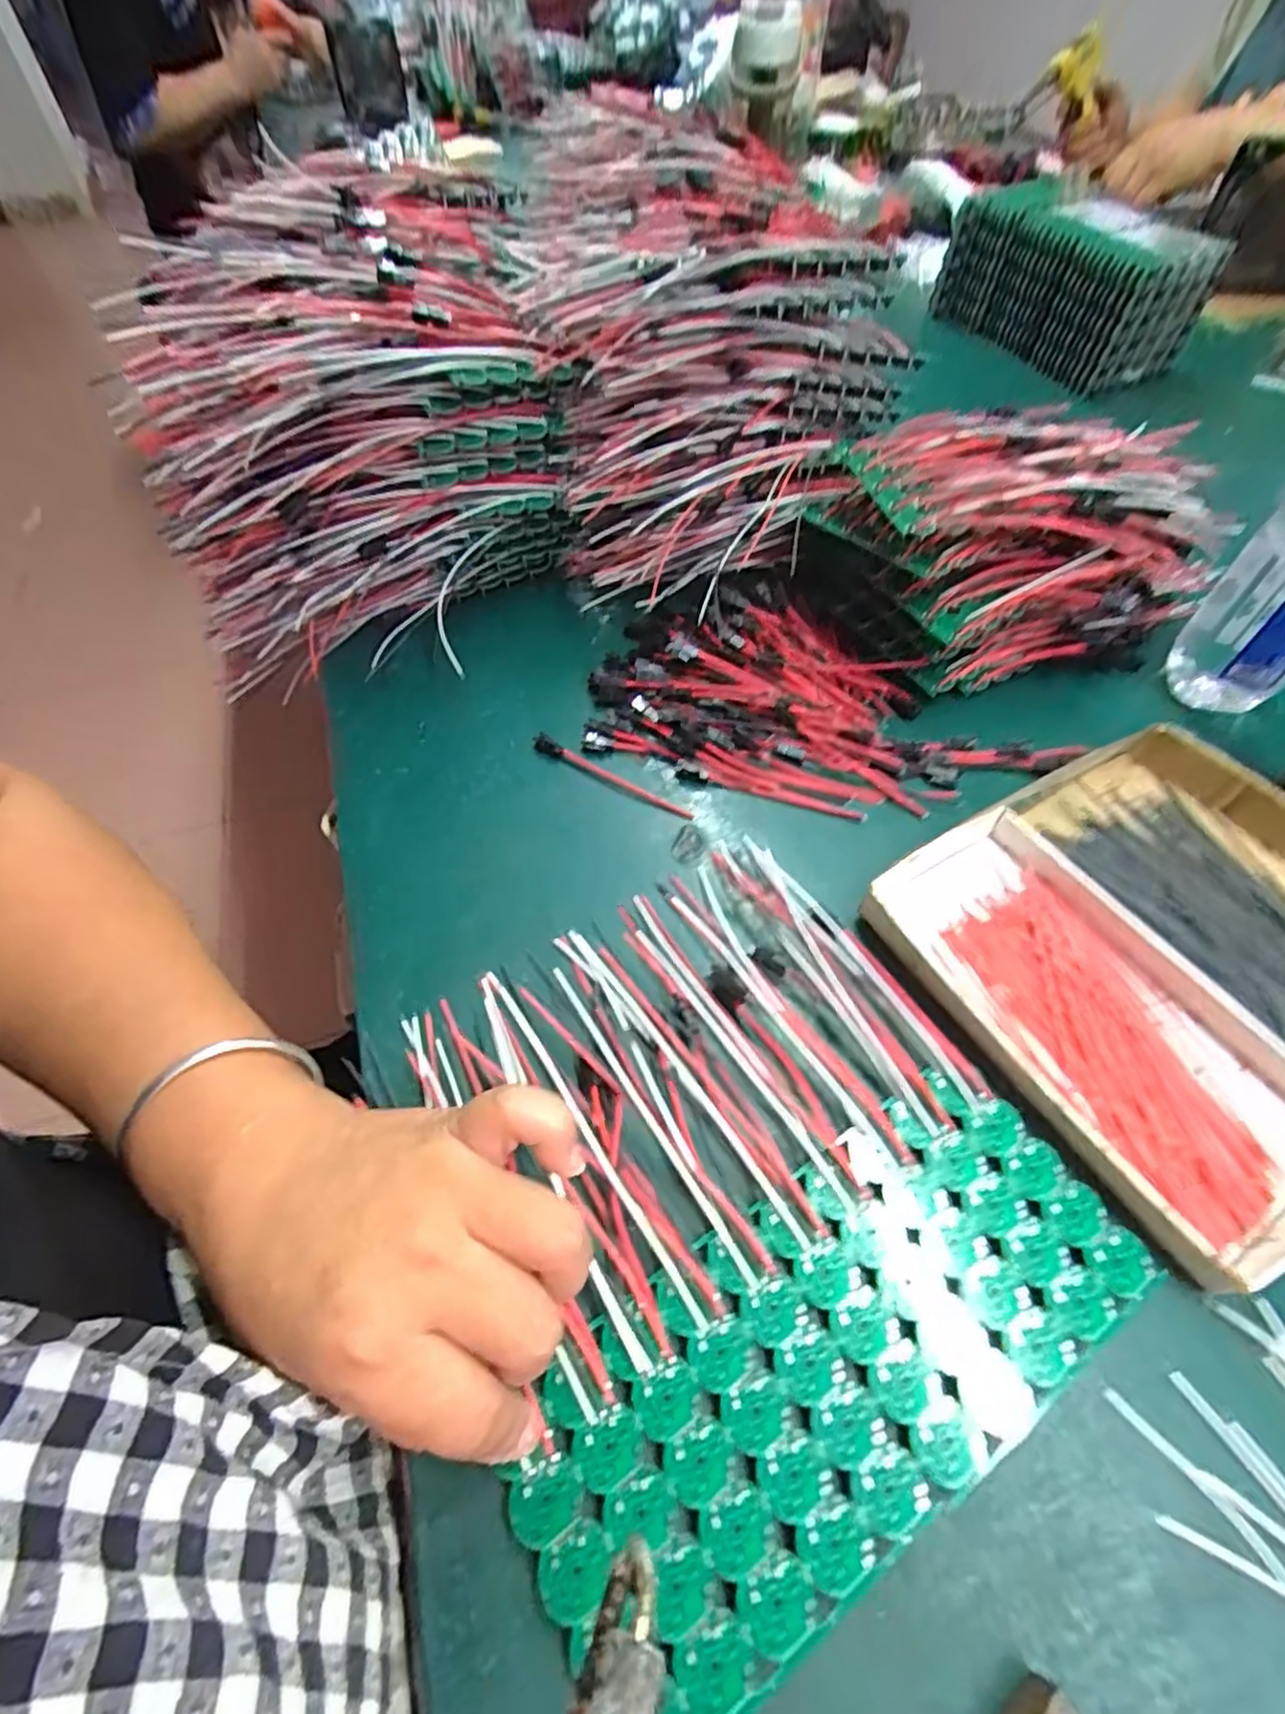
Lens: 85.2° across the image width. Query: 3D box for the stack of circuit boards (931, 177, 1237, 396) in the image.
[{"bbox_3d":[0.408,-0.560,0.667,0.103,0.118,0.244,-23,58,-12],"label":"stack of circuit boards"}]

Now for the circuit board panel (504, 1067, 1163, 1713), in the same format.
[{"bbox_3d":[0.066,0.163,0.233,0.215,0.004,0.094,-27,59,-17],"label":"circuit board panel"}]

